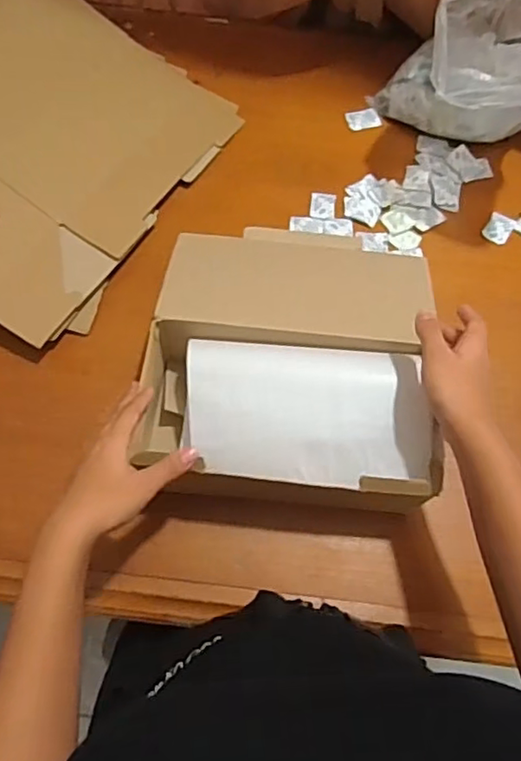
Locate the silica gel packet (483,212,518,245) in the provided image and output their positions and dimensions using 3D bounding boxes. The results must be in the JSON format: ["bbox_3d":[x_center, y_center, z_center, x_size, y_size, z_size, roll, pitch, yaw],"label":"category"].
[{"bbox_3d":[0.285,-0.181,0.709,0.030,0.005,0.041,32,72,10],"label":"silica gel packet"}]

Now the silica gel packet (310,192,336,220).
[{"bbox_3d":[0.075,-0.210,0.714,0.029,0.004,0.038,8,70,1],"label":"silica gel packet"}]

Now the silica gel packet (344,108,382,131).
[{"bbox_3d":[0.133,-0.338,0.764,0.042,0.004,0.032,-14,71,-7],"label":"silica gel packet"}]

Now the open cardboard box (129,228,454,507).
[{"bbox_3d":[0.028,-0.030,0.594,0.266,0.104,0.282,5,70,0],"label":"open cardboard box"}]

